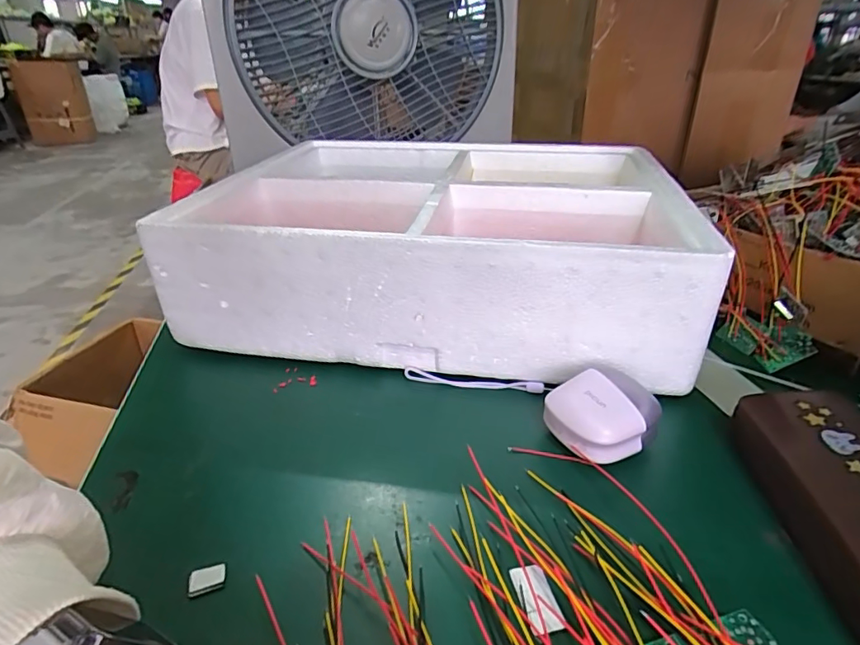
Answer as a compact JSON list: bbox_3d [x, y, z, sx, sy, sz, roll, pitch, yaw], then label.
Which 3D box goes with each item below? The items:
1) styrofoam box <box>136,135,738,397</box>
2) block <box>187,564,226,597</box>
[{"bbox_3d":[0.015,-0.077,0.469,0.374,0.113,0.314,4,31,11],"label":"styrofoam box"},{"bbox_3d":[-0.103,0.119,0.233,0.016,0.004,0.010,-10,31,-12],"label":"block"}]

